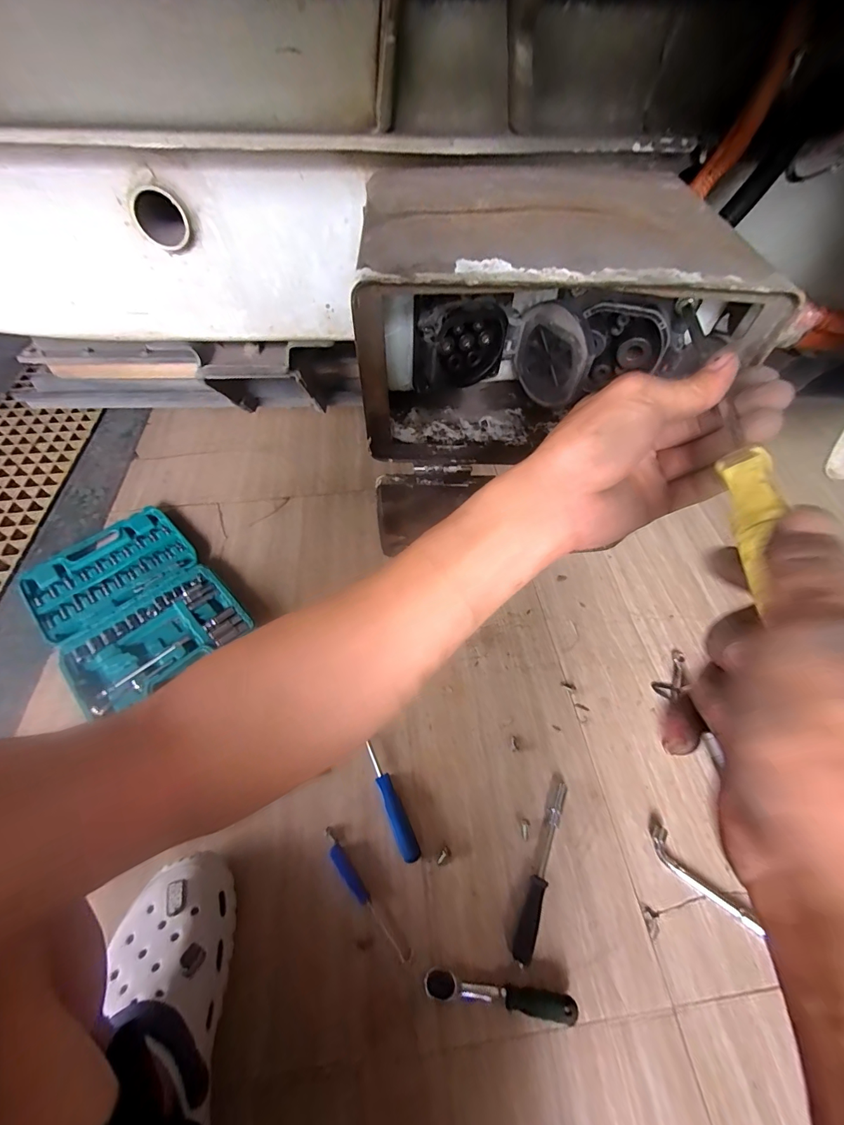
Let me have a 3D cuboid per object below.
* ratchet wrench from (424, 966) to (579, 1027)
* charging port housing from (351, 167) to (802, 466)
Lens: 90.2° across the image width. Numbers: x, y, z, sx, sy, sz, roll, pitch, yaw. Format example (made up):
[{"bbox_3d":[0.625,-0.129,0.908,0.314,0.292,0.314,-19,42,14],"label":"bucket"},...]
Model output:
[{"bbox_3d":[0.080,0.448,0.434,0.151,0.019,0.023,5,55,5],"label":"ratchet wrench"},{"bbox_3d":[0.082,-0.181,0.314,0.243,0.129,0.167,-3,54,-1],"label":"charging port housing"}]

